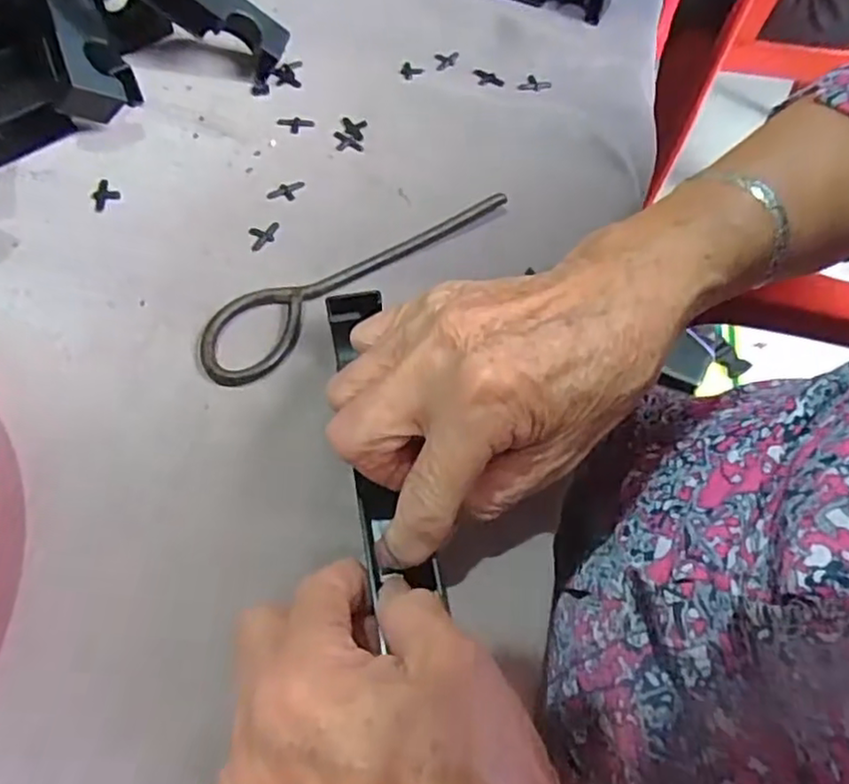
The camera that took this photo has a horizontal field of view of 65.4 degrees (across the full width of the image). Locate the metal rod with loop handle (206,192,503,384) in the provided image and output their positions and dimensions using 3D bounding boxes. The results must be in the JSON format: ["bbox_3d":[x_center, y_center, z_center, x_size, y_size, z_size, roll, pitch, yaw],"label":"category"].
[{"bbox_3d":[-0.035,-0.062,0.330,0.174,0.006,0.040,-40,69,-23],"label":"metal rod with loop handle"}]

